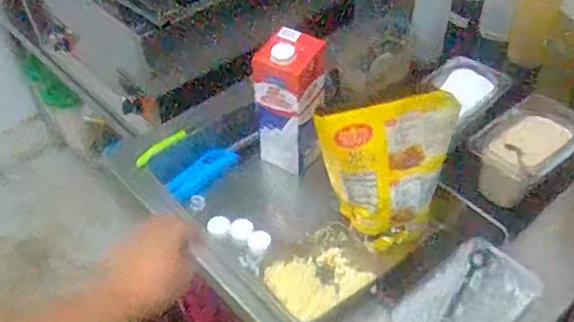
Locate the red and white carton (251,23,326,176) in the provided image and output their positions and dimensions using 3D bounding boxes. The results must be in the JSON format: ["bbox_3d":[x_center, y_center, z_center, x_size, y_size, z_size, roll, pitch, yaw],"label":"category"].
[{"bbox_3d":[0.001,-0.074,0.837,0.084,0.209,0.084,29,54,27],"label":"red and white carton"}]

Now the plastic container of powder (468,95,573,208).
[{"bbox_3d":[0.336,-0.011,0.830,0.155,0.088,0.104,-31,52,-24],"label":"plastic container of powder"}]

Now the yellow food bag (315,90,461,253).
[{"bbox_3d":[0.125,0.022,0.707,0.166,0.212,0.051,-11,46,-8],"label":"yellow food bag"}]

